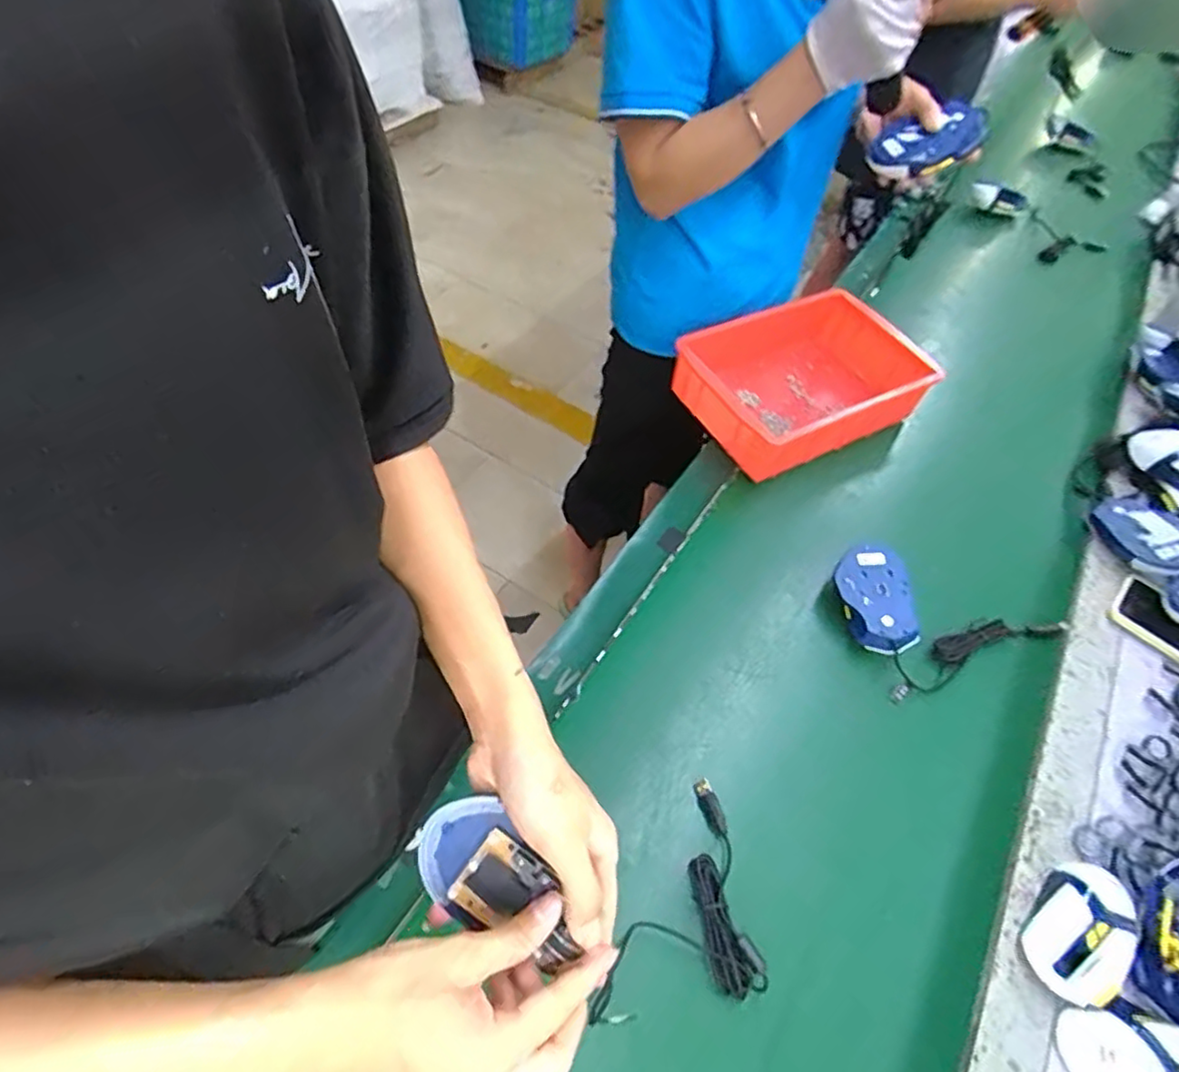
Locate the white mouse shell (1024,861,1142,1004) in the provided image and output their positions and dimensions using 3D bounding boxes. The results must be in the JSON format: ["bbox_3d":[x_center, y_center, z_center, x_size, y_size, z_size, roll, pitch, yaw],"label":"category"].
[{"bbox_3d":[0.400,0.316,0.524,0.064,0.034,0.111,41,60,21],"label":"white mouse shell"}]

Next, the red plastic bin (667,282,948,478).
[{"bbox_3d":[0.272,-0.208,0.861,0.294,0.089,0.225,-25,57,-21],"label":"red plastic bin"}]

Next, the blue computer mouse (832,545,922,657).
[{"bbox_3d":[0.304,0.068,0.692,0.071,0.036,0.119,-10,58,8],"label":"blue computer mouse"}]

